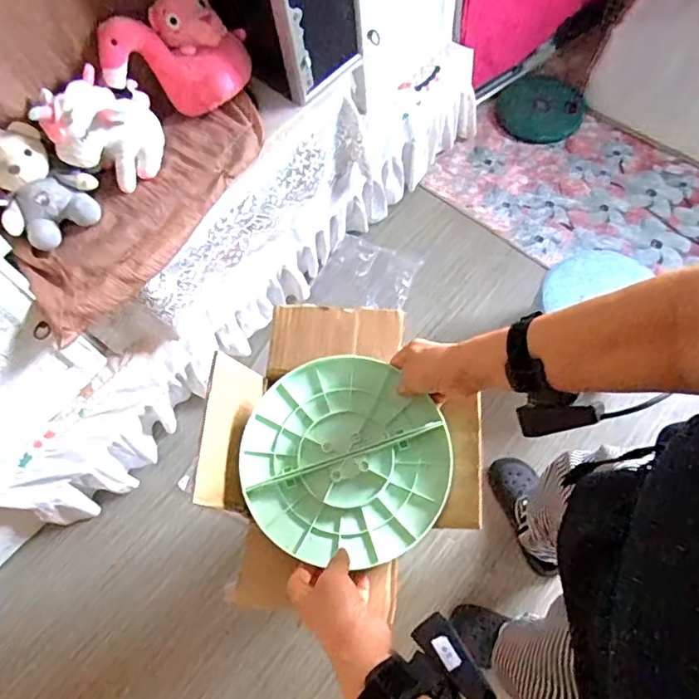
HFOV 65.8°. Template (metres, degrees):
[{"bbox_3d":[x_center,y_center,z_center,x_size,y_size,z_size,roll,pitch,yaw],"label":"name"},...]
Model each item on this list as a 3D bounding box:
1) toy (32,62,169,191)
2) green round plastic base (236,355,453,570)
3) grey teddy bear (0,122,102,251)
[{"bbox_3d":[-0.426,-0.394,0.942,0.147,0.169,0.152,-2,67,5],"label":"toy"},{"bbox_3d":[-0.008,0.120,0.595,0.221,0.024,0.214,-1,67,2],"label":"green round plastic base"},{"bbox_3d":[-0.526,-0.272,0.913,0.164,0.152,0.125,-43,70,-12],"label":"grey teddy bear"}]

